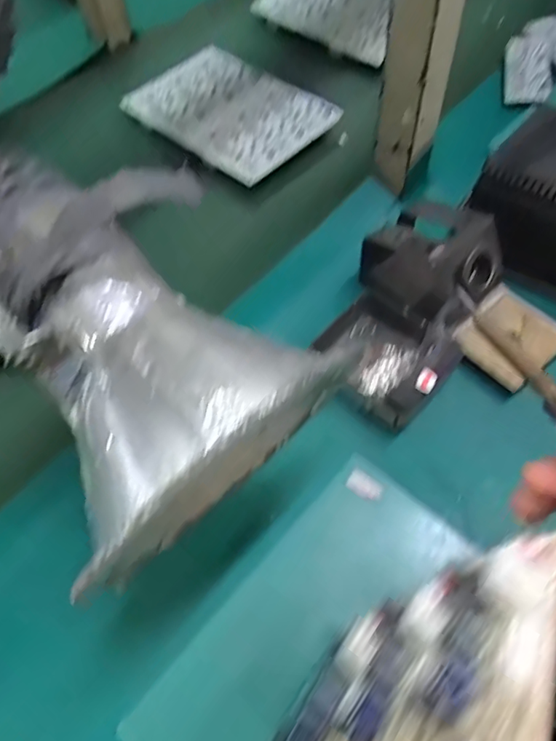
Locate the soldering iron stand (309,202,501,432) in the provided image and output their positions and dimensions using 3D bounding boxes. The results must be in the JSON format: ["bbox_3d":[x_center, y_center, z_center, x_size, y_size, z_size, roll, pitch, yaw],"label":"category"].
[{"bbox_3d":[0.097,-0.052,0.419,0.104,0.079,0.168,31,65,21],"label":"soldering iron stand"}]

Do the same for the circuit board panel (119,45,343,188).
[{"bbox_3d":[-0.055,-0.288,0.596,0.203,0.013,0.142,37,67,24],"label":"circuit board panel"}]

